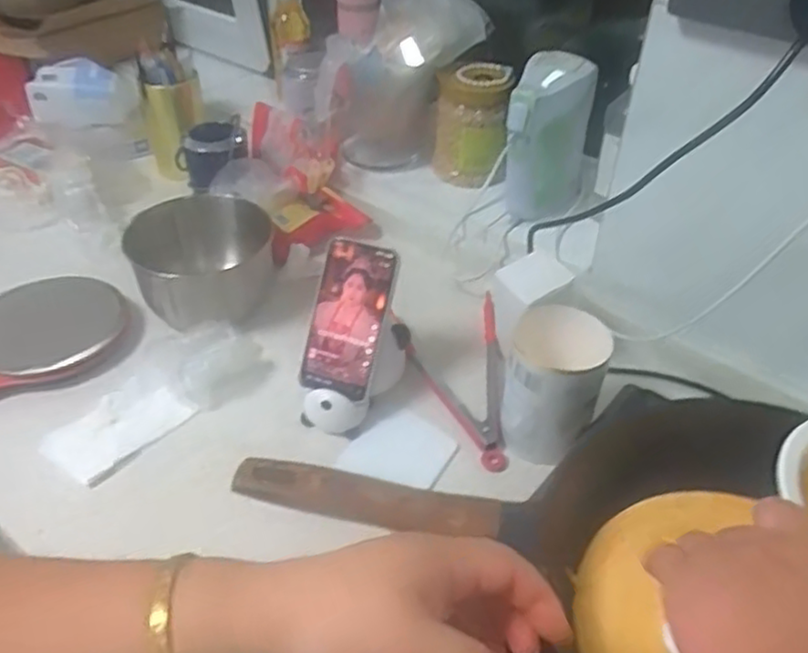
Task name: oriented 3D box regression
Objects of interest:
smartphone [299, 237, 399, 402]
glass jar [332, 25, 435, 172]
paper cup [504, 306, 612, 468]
[{"bbox_3d":[-0.055,-0.008,0.710,0.071,0.151,0.009,14,7,8],"label":"smartphone"},{"bbox_3d":[-0.021,-0.309,0.992,0.121,0.191,0.121,1,41,-1],"label":"glass jar"},{"bbox_3d":[0.139,0.056,0.673,0.089,0.133,0.080,13,42,13],"label":"paper cup"}]

